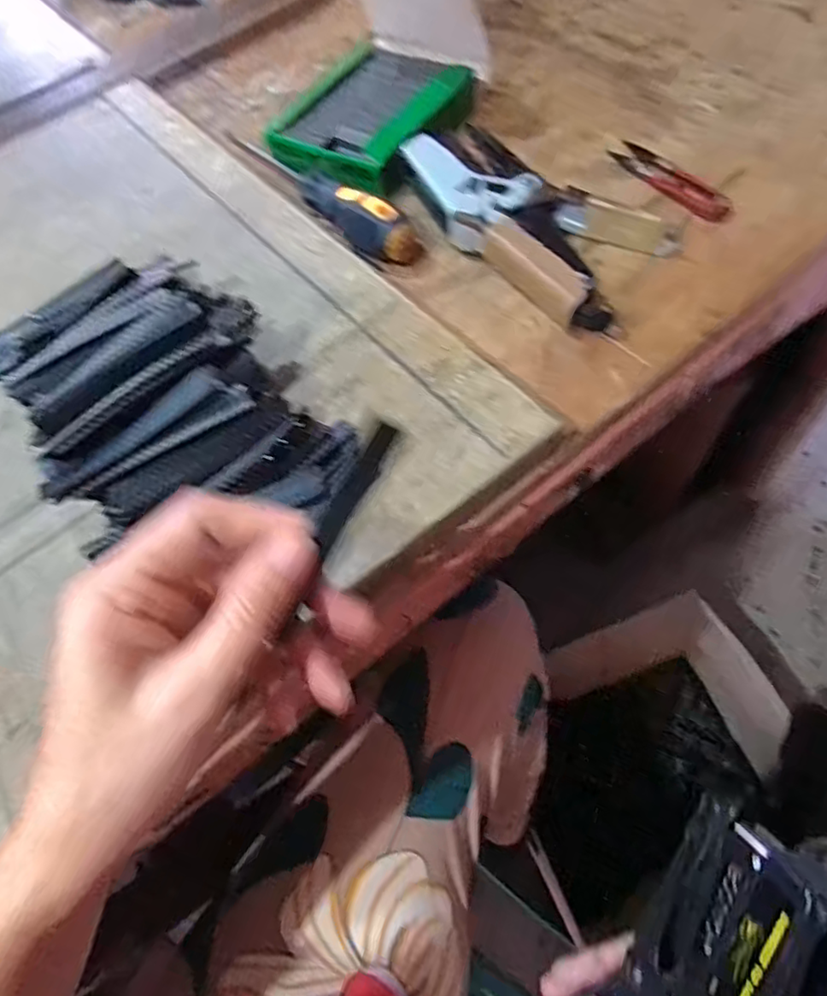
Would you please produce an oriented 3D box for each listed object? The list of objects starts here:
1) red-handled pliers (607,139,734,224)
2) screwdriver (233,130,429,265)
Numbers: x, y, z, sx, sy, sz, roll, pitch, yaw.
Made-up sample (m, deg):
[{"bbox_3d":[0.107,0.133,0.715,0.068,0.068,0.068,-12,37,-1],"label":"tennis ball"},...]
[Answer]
[{"bbox_3d":[0.173,-0.215,0.416,0.026,0.007,0.096,-35,62,-11],"label":"red-handled pliers"},{"bbox_3d":[-0.065,-0.218,0.431,0.037,0.029,0.193,-41,64,-14],"label":"screwdriver"}]

